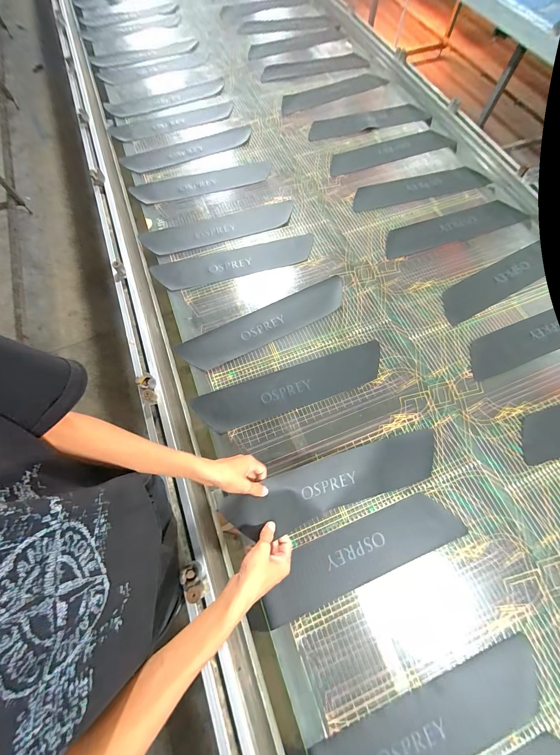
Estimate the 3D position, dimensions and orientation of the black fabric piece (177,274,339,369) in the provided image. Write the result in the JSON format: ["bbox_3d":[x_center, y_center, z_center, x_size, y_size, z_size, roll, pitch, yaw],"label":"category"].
[{"bbox_3d":[-0.033,-0.143,0.741,0.474,0.013,0.102,-26,73,-11],"label":"black fabric piece"}]

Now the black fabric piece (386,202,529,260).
[{"bbox_3d":[0.572,-0.492,0.906,0.534,0.013,0.112,-21,74,-11],"label":"black fabric piece"}]

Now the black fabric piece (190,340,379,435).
[{"bbox_3d":[0.033,0.024,0.676,0.470,0.006,0.104,-18,71,-7],"label":"black fabric piece"}]

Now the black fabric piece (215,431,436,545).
[{"bbox_3d":[0.123,0.216,0.570,0.467,0.044,0.103,-14,68,-14],"label":"black fabric piece"}]

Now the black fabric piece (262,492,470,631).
[{"bbox_3d":[0.162,0.349,0.551,0.411,0.007,0.105,-20,69,-8],"label":"black fabric piece"}]

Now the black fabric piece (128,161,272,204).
[{"bbox_3d":[-0.255,-0.669,0.940,0.474,0.019,0.126,-21,70,-9],"label":"black fabric piece"}]

